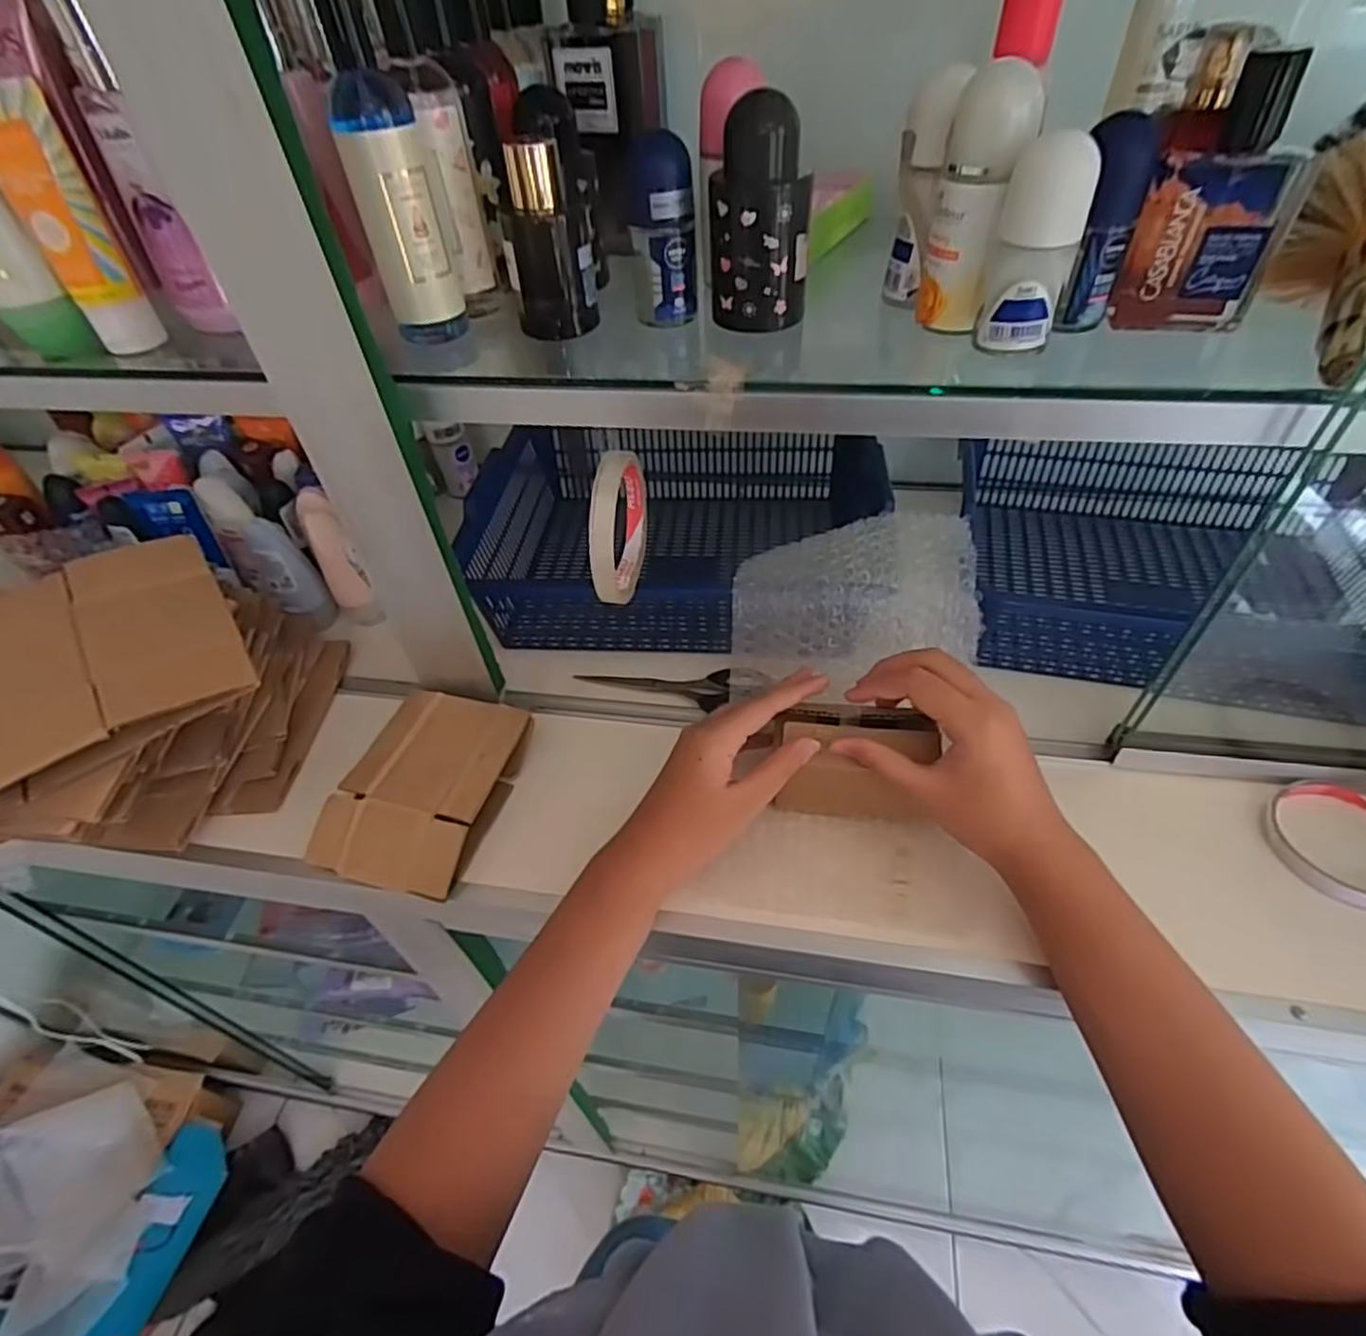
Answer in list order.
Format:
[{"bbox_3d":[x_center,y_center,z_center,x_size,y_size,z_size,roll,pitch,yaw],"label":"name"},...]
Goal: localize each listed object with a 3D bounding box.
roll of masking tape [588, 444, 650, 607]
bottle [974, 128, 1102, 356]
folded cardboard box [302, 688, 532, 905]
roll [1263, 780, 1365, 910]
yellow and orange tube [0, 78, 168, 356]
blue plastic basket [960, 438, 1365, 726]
[{"bbox_3d":[-0.037,-0.089,0.412,0.014,0.085,0.100,4,49,8],"label":"roll of masking tape"},{"bbox_3d":[0.166,-0.197,0.323,0.037,0.083,0.035,16,51,17],"label":"bottle"},{"bbox_3d":[-0.175,0.082,0.469,0.102,0.029,0.137,9,50,12],"label":"folded cardboard box"},{"bbox_3d":[0.407,0.105,0.421,0.081,0.017,0.079,-2,48,2],"label":"roll"},{"bbox_3d":[-0.342,-0.247,0.387,0.041,0.128,0.032,-13,44,-8],"label":"yellow and orange tube"},{"bbox_3d":[0.406,-0.088,0.542,0.302,0.094,0.238,9,50,12],"label":"blue plastic basket"}]

